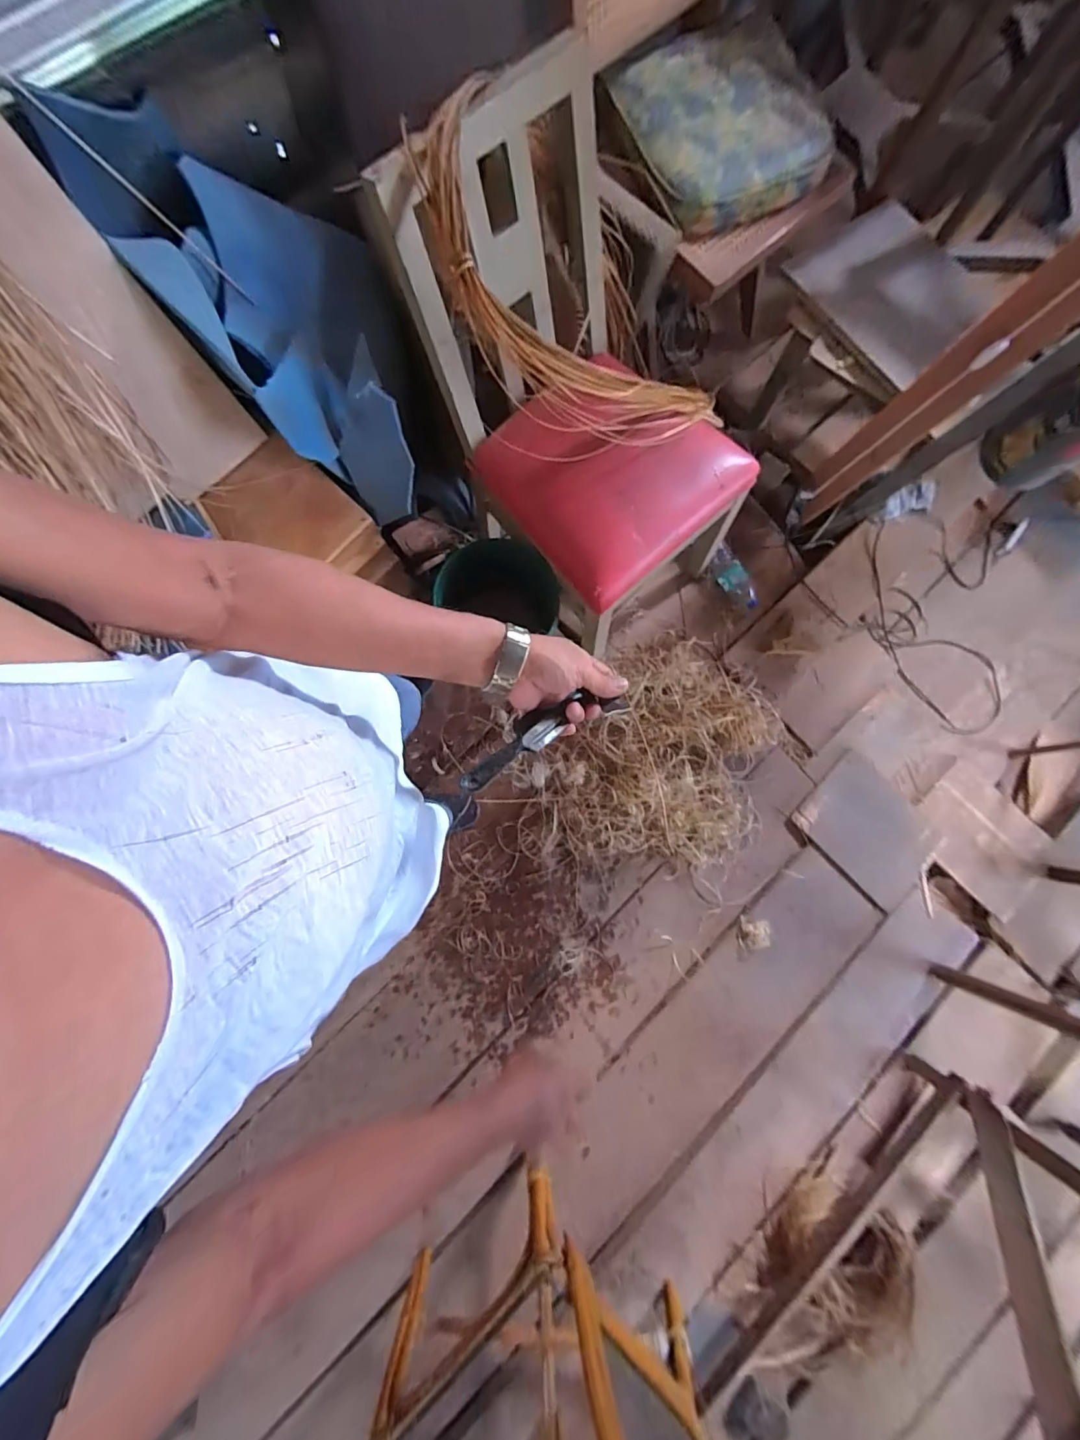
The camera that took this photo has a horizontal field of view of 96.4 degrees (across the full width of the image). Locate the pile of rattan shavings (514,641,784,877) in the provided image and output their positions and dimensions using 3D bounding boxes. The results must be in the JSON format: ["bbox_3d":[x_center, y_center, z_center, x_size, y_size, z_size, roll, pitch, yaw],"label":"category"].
[{"bbox_3d":[0.334,0.125,1.361,0.628,0.091,0.721,40,84,0],"label":"pile of rattan shavings"}]

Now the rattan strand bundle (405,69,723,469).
[{"bbox_3d":[0.076,-0.658,0.880,0.102,0.697,0.304,38,104,48],"label":"rattan strand bundle"}]

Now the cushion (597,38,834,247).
[{"bbox_3d":[0.402,-1.304,1.058,0.418,0.073,0.419,-33,96,-5],"label":"cushion"}]

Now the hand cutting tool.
[{"bbox_3d":[0.001,0.013,0.490,0.190,0.025,0.048,-29,81,-19],"label":"hand cutting tool"}]

